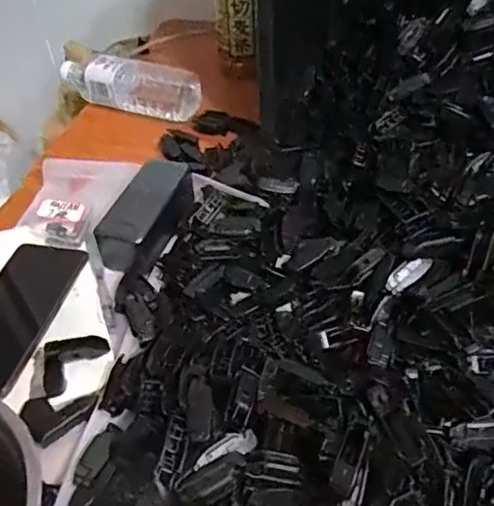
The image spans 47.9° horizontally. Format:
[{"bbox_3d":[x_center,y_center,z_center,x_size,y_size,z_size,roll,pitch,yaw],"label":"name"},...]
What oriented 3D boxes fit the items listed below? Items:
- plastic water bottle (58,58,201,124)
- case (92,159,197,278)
[{"bbox_3d":[-0.158,-0.224,0.747,0.198,0.061,0.051,11,46,16],"label":"plastic water bottle"},{"bbox_3d":[-0.106,-0.041,0.573,0.060,0.045,0.126,11,46,16],"label":"case"}]

